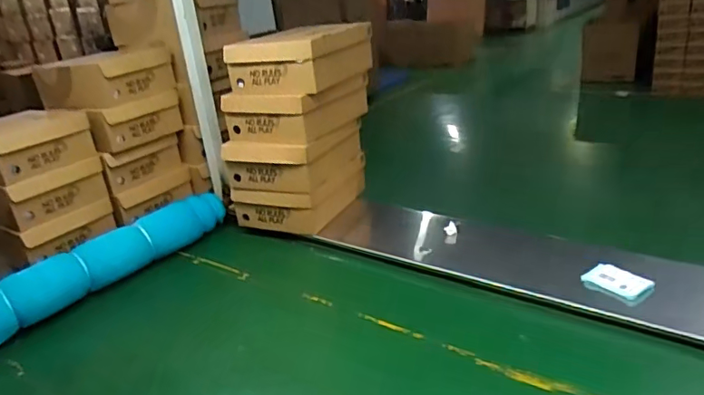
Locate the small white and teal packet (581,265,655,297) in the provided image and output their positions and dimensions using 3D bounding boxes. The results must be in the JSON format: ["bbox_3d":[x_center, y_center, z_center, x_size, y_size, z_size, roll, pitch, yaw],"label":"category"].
[{"bbox_3d":[0.512,0.159,1.034,0.067,0.012,0.106,-19,26,-29],"label":"small white and teal packet"}]

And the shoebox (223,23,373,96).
[{"bbox_3d":[-0.127,-0.363,1.376,0.252,0.123,0.308,6,25,28],"label":"shoebox"}]

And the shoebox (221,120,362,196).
[{"bbox_3d":[-0.153,-0.123,1.440,0.263,0.123,0.280,5,25,26],"label":"shoebox"}]

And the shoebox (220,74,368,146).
[{"bbox_3d":[-0.149,-0.245,1.421,0.273,0.114,0.289,8,26,31],"label":"shoebox"}]

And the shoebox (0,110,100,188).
[{"bbox_3d":[-0.889,-0.152,1.425,0.343,0.137,0.261,14,30,40],"label":"shoebox"}]

